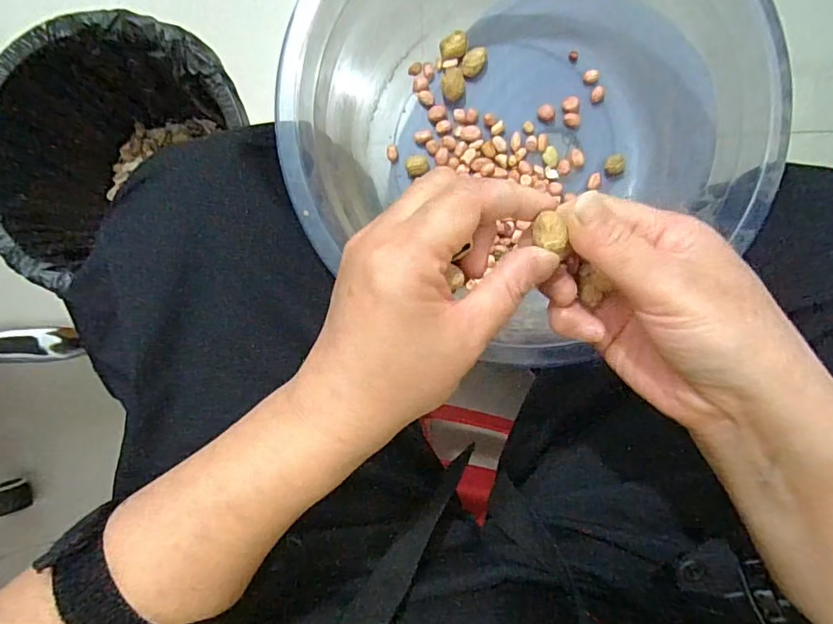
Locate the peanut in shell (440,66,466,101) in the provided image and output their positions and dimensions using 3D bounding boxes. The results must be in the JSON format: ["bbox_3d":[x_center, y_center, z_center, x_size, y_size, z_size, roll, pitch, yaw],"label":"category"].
[{"bbox_3d":[0.030,-0.184,0.407,0.019,0.011,0.029,0,94,0],"label":"peanut in shell"}]

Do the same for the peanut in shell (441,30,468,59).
[{"bbox_3d":[0.030,-0.214,0.406,0.021,0.011,0.016,-14,94,1],"label":"peanut in shell"}]

